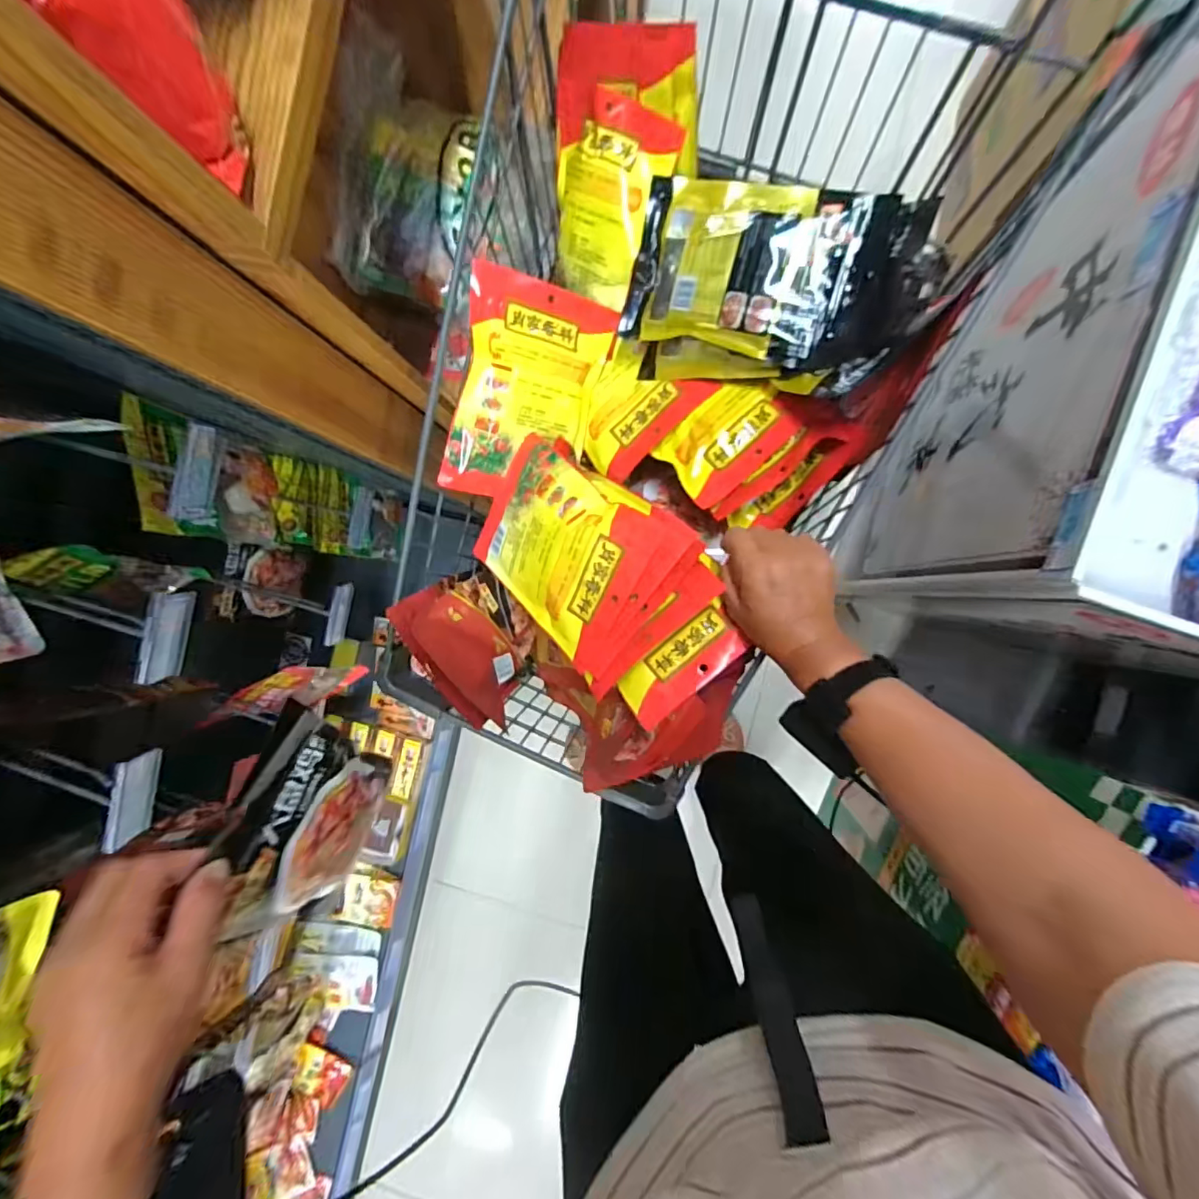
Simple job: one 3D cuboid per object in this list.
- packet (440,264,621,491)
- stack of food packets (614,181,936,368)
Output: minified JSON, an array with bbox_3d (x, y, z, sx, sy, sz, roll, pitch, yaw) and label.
[{"bbox_3d":[-0.075,-0.218,0.566,0.153,0.030,0.222,5,109,-31],"label":"packet"},{"bbox_3d":[0.162,-0.316,0.510,0.260,0.061,0.149,14,93,6],"label":"stack of food packets"}]

